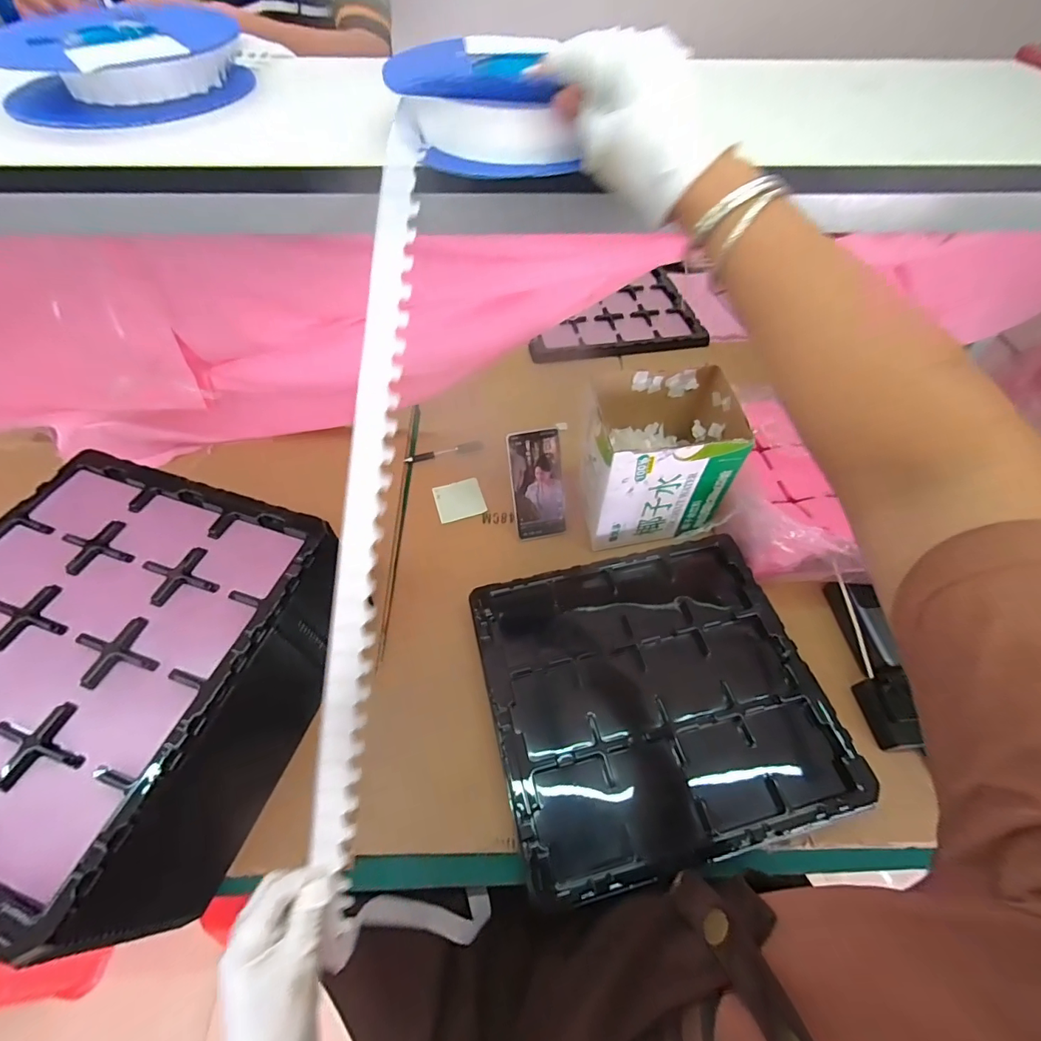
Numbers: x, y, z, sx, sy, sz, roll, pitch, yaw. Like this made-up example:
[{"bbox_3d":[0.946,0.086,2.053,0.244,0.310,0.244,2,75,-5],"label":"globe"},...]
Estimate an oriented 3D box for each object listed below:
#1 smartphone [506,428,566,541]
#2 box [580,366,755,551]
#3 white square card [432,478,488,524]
[{"bbox_3d":[0.026,-0.051,0.698,0.074,0.164,0.015,-11,24,-9],"label":"smartphone"},{"bbox_3d":[0.187,-0.089,0.672,0.195,0.188,0.157,-10,57,-8],"label":"box"},{"bbox_3d":[-0.100,-0.035,0.773,0.076,0.007,0.073,-13,57,-10],"label":"white square card"}]

